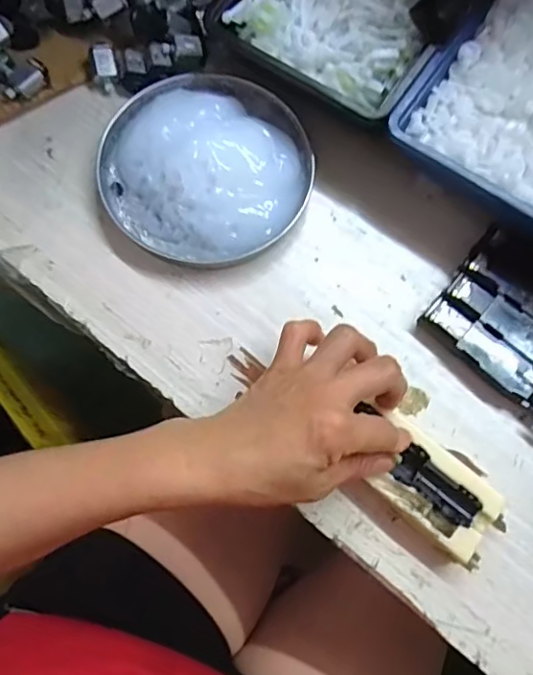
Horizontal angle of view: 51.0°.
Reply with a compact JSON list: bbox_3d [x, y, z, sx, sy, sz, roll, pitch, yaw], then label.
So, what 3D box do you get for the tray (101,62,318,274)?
[{"bbox_3d":[-0.042,-0.123,0.386,0.140,0.028,0.143,0,75,-1],"label":"tray"}]

